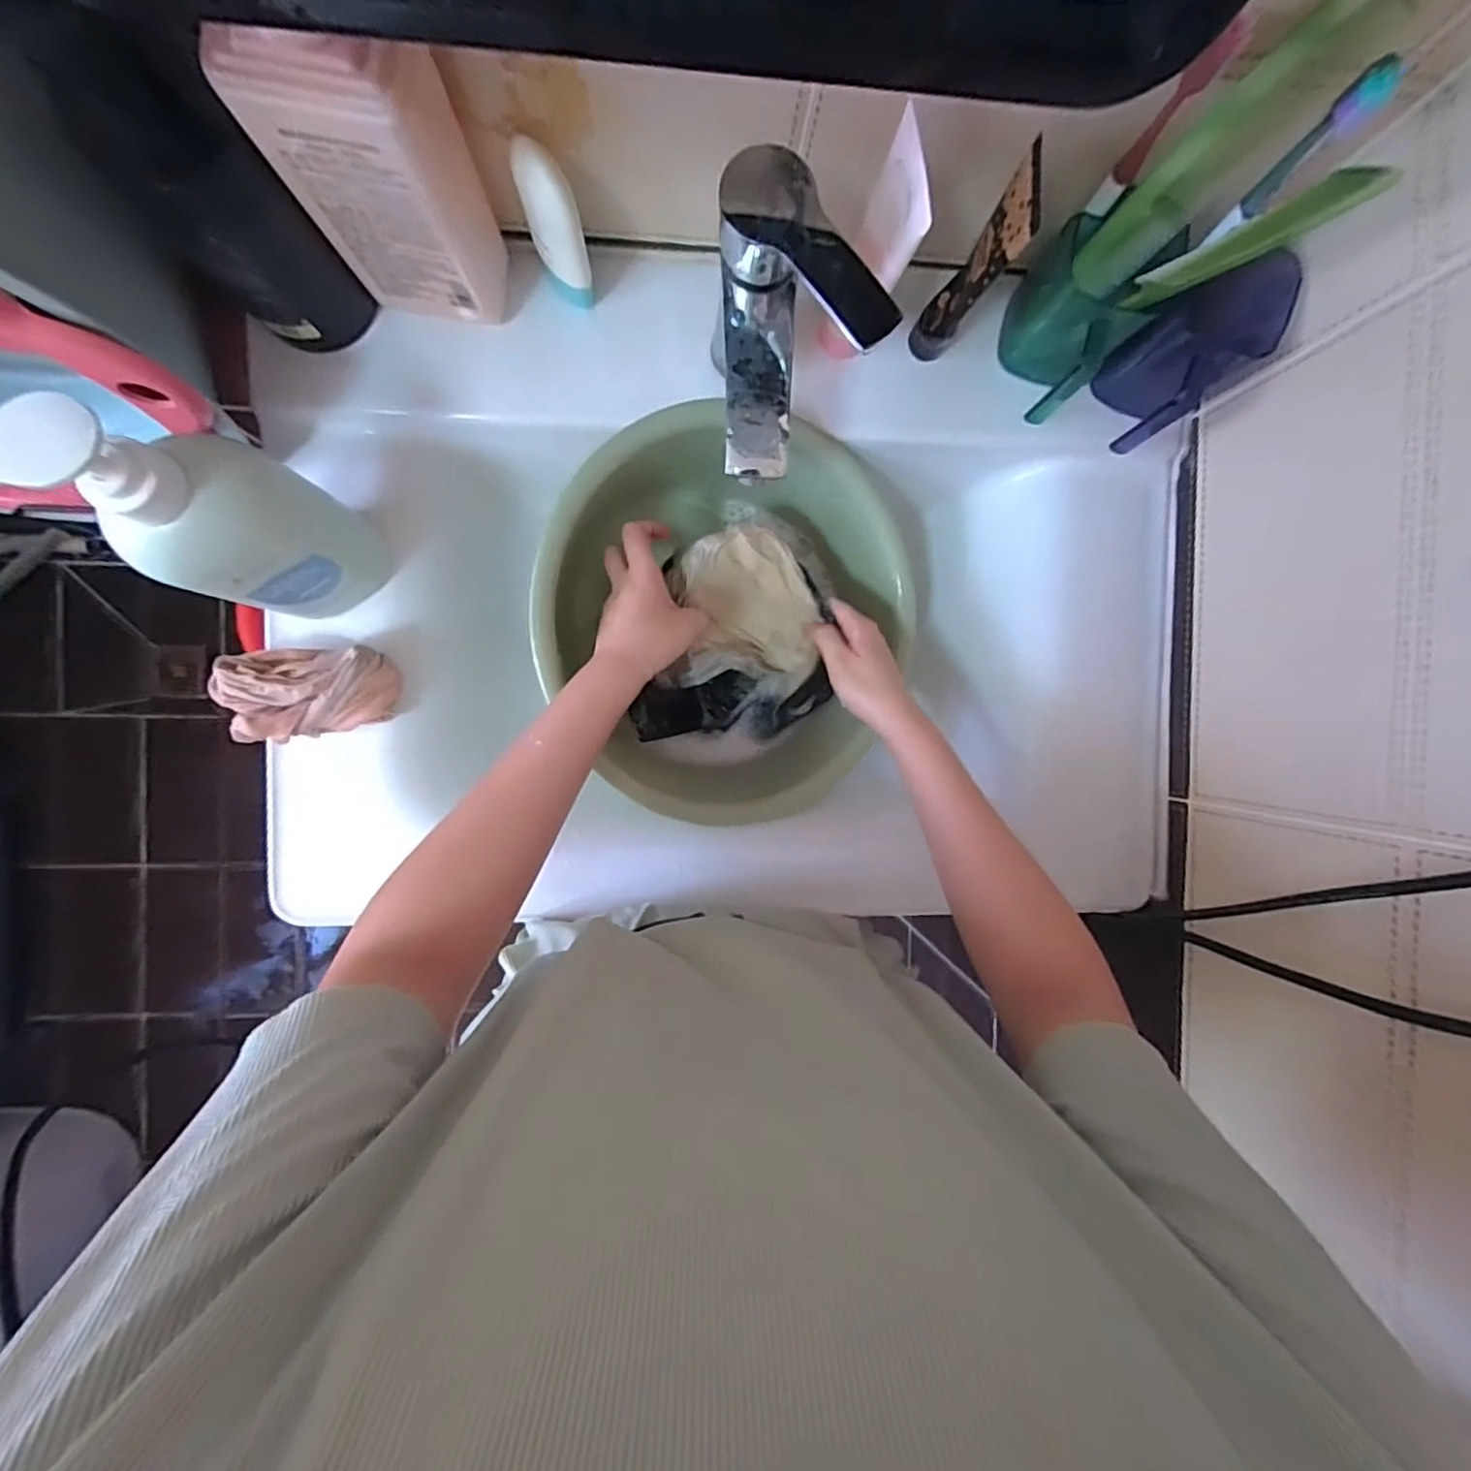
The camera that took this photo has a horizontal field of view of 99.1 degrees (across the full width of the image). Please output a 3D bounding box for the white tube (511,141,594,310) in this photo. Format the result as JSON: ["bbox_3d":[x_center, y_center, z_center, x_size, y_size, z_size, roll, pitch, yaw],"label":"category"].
[{"bbox_3d":[-0.114,-0.320,0.404,0.029,0.111,0.035,-22,93,-5],"label":"white tube"}]

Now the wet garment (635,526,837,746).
[{"bbox_3d":[-0.001,-0.076,0.524,0.147,0.109,0.153,1,91,-5],"label":"wet garment"}]

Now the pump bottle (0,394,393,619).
[{"bbox_3d":[-0.280,-0.115,0.359,0.088,0.222,0.051,-37,94,-4],"label":"pump bottle"}]

